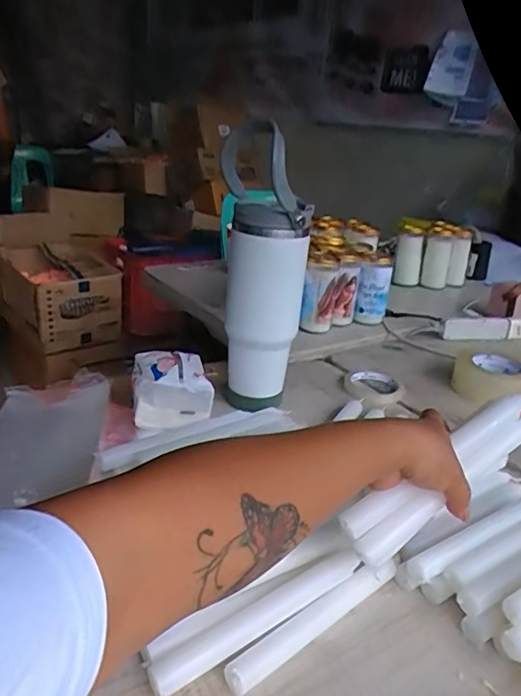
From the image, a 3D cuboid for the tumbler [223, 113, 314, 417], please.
[{"bbox_3d":[0.002,-0.083,0.708,0.104,0.364,0.097,3,23,-3],"label":"tumbler"}]

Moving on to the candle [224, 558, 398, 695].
[{"bbox_3d":[0.047,0.215,0.442,0.185,0.023,0.020,-15,30,-39],"label":"candle"}]

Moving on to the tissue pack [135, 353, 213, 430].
[{"bbox_3d":[-0.114,0.045,0.700,0.094,0.047,0.129,-1,23,-14],"label":"tissue pack"}]

